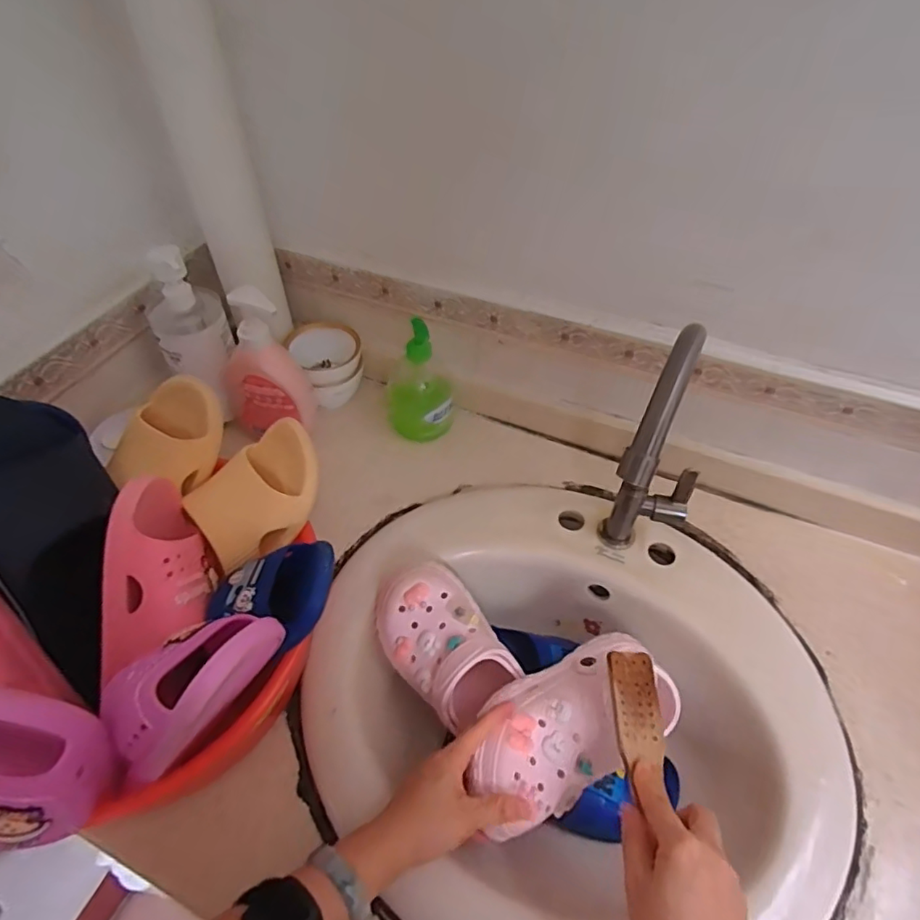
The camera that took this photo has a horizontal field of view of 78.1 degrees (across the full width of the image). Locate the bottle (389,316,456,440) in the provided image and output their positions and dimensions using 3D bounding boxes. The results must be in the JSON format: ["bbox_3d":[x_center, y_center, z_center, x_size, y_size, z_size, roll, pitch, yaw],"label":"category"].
[{"bbox_3d":[-0.048,-0.101,0.711,0.080,0.154,0.079,6,49,4],"label":"bottle"}]

